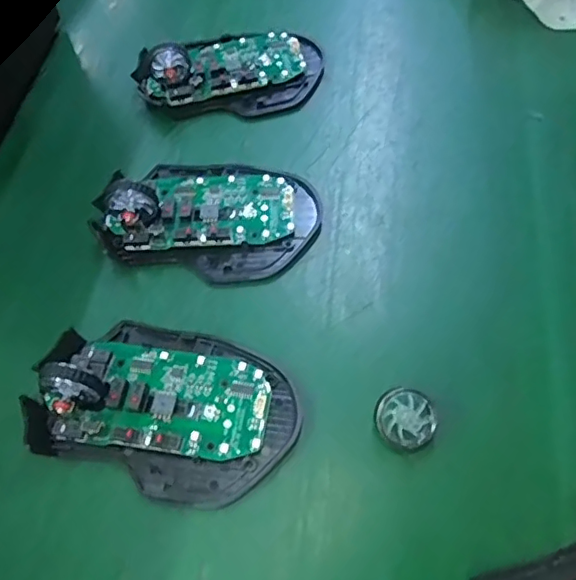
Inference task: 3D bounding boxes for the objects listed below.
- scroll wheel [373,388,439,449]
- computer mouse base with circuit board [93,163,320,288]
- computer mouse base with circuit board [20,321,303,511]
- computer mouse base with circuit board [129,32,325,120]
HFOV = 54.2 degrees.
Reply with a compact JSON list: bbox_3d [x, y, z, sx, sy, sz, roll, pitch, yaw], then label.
[{"bbox_3d":[0.049,0.053,0.236,0.025,0.008,0.022,15,61,13],"label":"scroll wheel"},{"bbox_3d":[-0.042,-0.044,0.294,0.111,0.030,0.070,9,60,9],"label":"computer mouse base with circuit board"},{"bbox_3d":[-0.054,0.045,0.239,0.111,0.029,0.071,15,61,13],"label":"computer mouse base with circuit board"},{"bbox_3d":[-0.037,-0.143,0.355,0.112,0.028,0.070,3,59,6],"label":"computer mouse base with circuit board"}]

